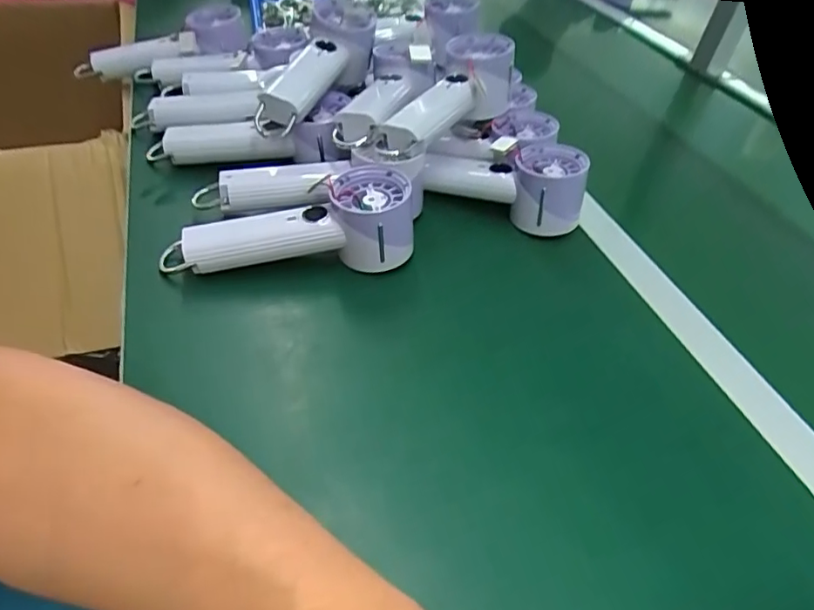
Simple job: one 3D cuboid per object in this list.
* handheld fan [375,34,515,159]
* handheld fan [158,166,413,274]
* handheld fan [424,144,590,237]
[{"bbox_3d":[0.038,-0.178,0.476,0.065,0.059,0.167,22,46,14],"label":"handheld fan"},{"bbox_3d":[-0.090,-0.064,0.427,0.186,0.055,0.062,-1,45,-9],"label":"handheld fan"},{"bbox_3d":[0.086,-0.110,0.498,0.142,0.055,0.068,11,44,3],"label":"handheld fan"}]

